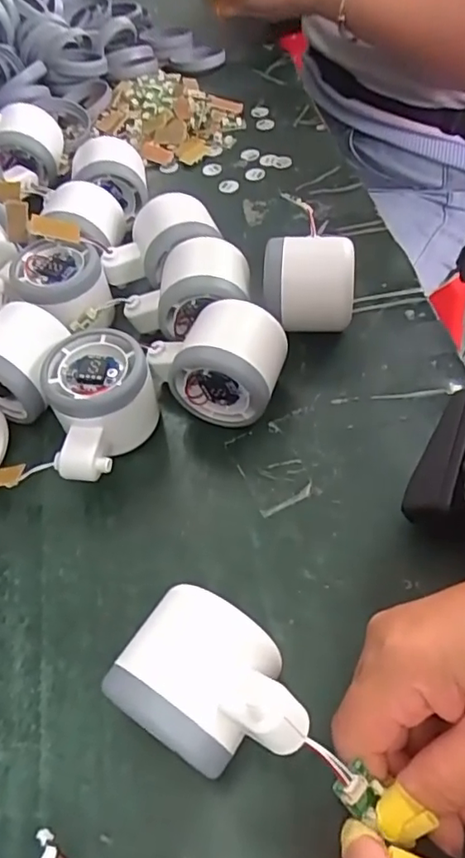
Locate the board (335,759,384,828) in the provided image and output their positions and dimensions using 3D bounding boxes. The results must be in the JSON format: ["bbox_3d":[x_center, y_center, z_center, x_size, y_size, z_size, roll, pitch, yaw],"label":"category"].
[{"bbox_3d":[0.047,0.134,0.215,0.015,0.009,0.014,34,62,25],"label":"board"}]

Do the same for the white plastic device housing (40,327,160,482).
[{"bbox_3d":[-0.073,-0.010,0.336,0.056,0.054,0.079,-11,53,-4],"label":"white plastic device housing"}]

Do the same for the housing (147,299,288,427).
[{"bbox_3d":[-0.012,-0.038,0.347,0.082,0.059,0.055,8,54,10],"label":"housing"}]

